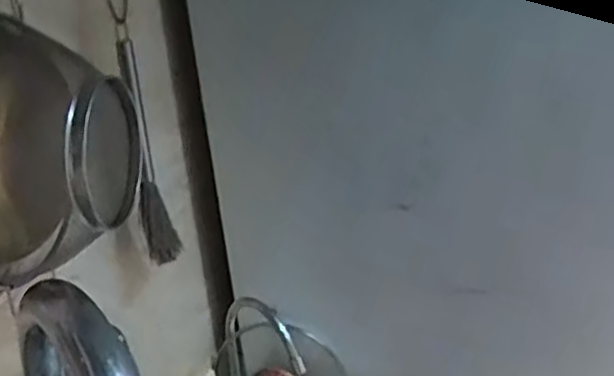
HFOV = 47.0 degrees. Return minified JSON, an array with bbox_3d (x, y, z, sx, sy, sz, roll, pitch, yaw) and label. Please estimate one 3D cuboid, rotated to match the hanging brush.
[{"bbox_3d":[-0.156,-0.032,0.689,0.032,0.217,0.027,-10,17,-13],"label":"hanging brush"}]

